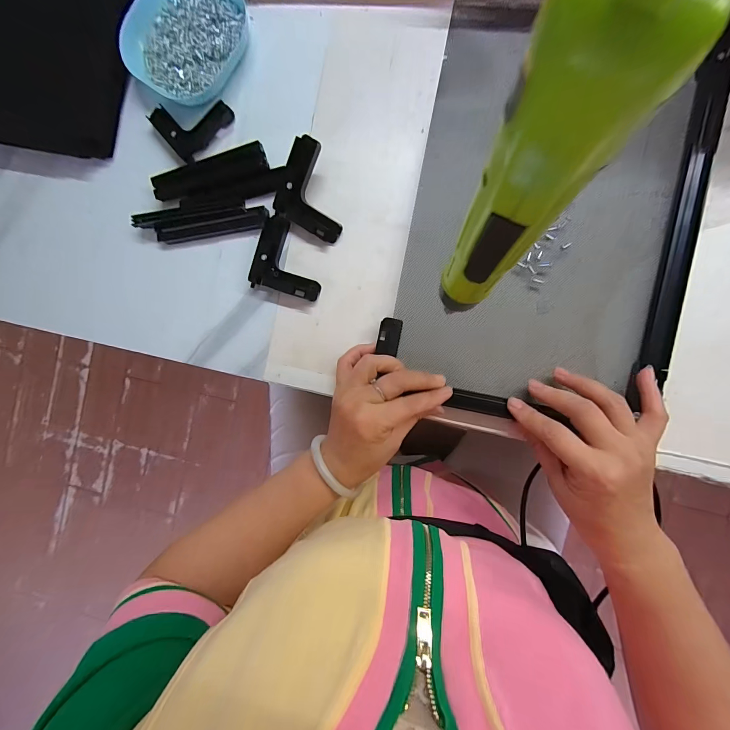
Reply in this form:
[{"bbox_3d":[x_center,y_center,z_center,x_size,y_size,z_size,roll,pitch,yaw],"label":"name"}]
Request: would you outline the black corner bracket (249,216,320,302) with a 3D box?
[{"bbox_3d":[-0.078,-0.112,0.341,0.073,0.012,0.075,14,92,8],"label":"black corner bracket"}]

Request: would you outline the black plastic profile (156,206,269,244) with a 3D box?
[{"bbox_3d":[-0.167,-0.153,0.358,0.130,0.007,0.025,-4,89,8],"label":"black plastic profile"}]

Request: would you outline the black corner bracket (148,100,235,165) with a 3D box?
[{"bbox_3d":[-0.192,-0.272,0.360,0.074,0.010,0.074,-43,84,6],"label":"black corner bracket"}]

